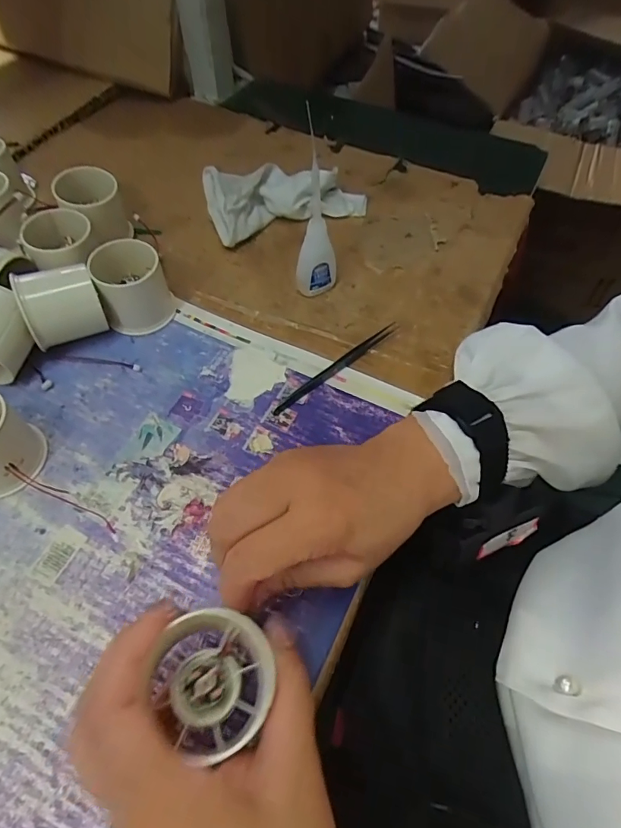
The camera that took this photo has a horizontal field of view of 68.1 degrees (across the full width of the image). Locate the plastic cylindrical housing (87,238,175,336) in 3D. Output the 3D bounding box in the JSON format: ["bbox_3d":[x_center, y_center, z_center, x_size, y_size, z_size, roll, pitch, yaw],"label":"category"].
[{"bbox_3d":[-0.138,-0.098,0.357,0.050,0.053,0.046,1,57,-2],"label":"plastic cylindrical housing"}]

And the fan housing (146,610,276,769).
[{"bbox_3d":[-0.042,0.109,0.190,0.053,0.034,0.049,1,57,-2],"label":"fan housing"}]

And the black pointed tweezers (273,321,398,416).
[{"bbox_3d":[0.021,-0.037,0.352,0.123,0.006,0.010,-36,66,-22],"label":"black pointed tweezers"}]

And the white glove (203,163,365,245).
[{"bbox_3d":[-0.022,-0.213,0.446,0.154,0.038,0.070,-21,61,-15],"label":"white glove"}]

